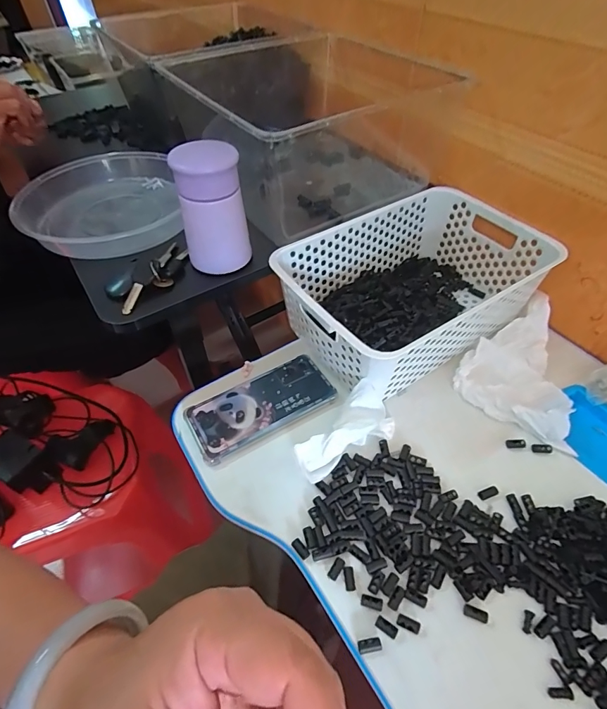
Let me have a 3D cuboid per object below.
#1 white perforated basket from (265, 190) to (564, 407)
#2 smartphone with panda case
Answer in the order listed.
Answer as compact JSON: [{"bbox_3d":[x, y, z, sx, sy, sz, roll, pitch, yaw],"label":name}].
[{"bbox_3d":[0.135,-0.088,0.506,0.309,0.101,0.197,-29,55,-22],"label":"white perforated basket"},{"bbox_3d":[-0.046,0.058,0.457,0.161,0.013,0.075,-25,54,-19],"label":"smartphone with panda case"}]

